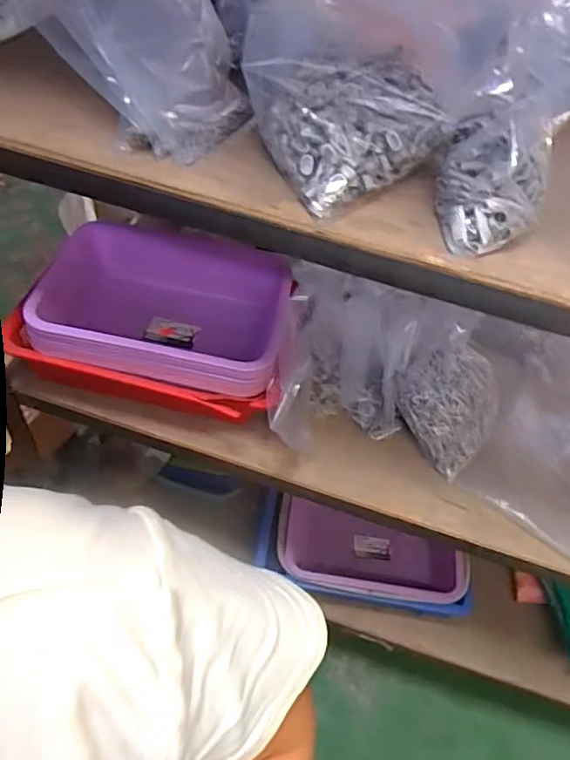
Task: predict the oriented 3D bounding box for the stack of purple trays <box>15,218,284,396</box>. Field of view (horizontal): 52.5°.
[{"bbox_3d":[-0.172,-0.081,0.786,0.323,0.117,0.235,8,49,1],"label":"stack of purple trays"}]

